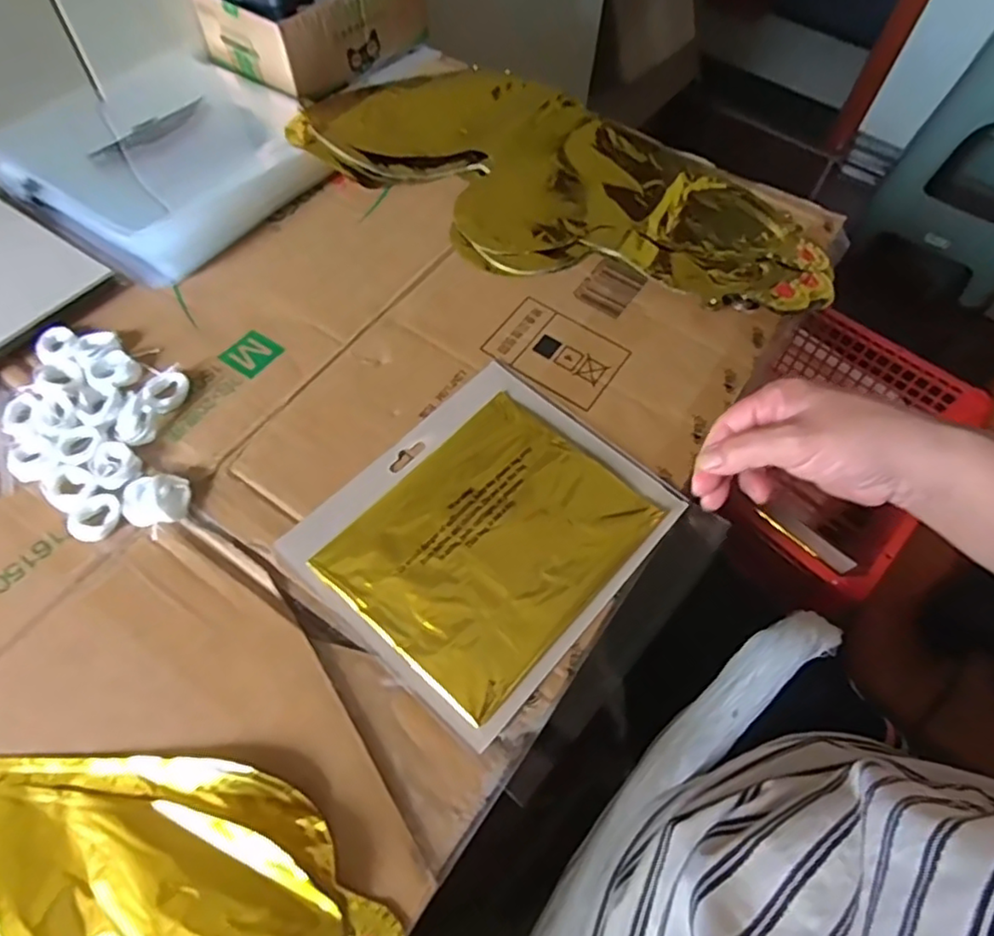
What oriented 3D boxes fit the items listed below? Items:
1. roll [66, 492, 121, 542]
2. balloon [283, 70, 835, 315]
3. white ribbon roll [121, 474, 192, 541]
[{"bbox_3d":[-0.233,0.028,0.367,0.028,0.007,0.027,1,59,-2],"label":"roll"},{"bbox_3d":[0.050,-0.243,0.527,0.448,0.029,0.208,27,62,13],"label":"balloon"},{"bbox_3d":[-0.200,0.018,0.370,0.039,0.013,0.035,31,63,15],"label":"white ribbon roll"}]

